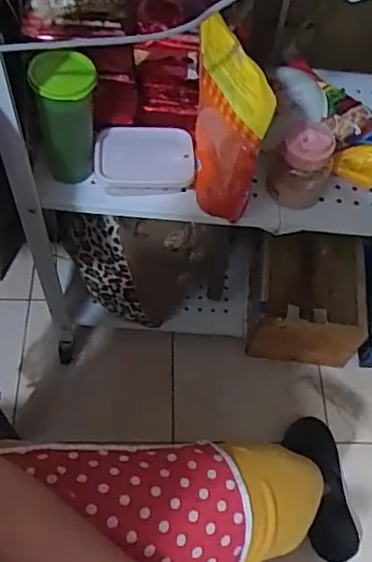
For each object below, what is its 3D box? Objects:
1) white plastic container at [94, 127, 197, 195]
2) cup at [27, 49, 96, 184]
[{"bbox_3d":[-0.056,-0.166,0.809,0.131,0.040,0.087,-6,61,-7],"label":"white plastic container"},{"bbox_3d":[-0.151,-0.199,0.764,0.073,0.199,0.071,2,60,-3],"label":"cup"}]

